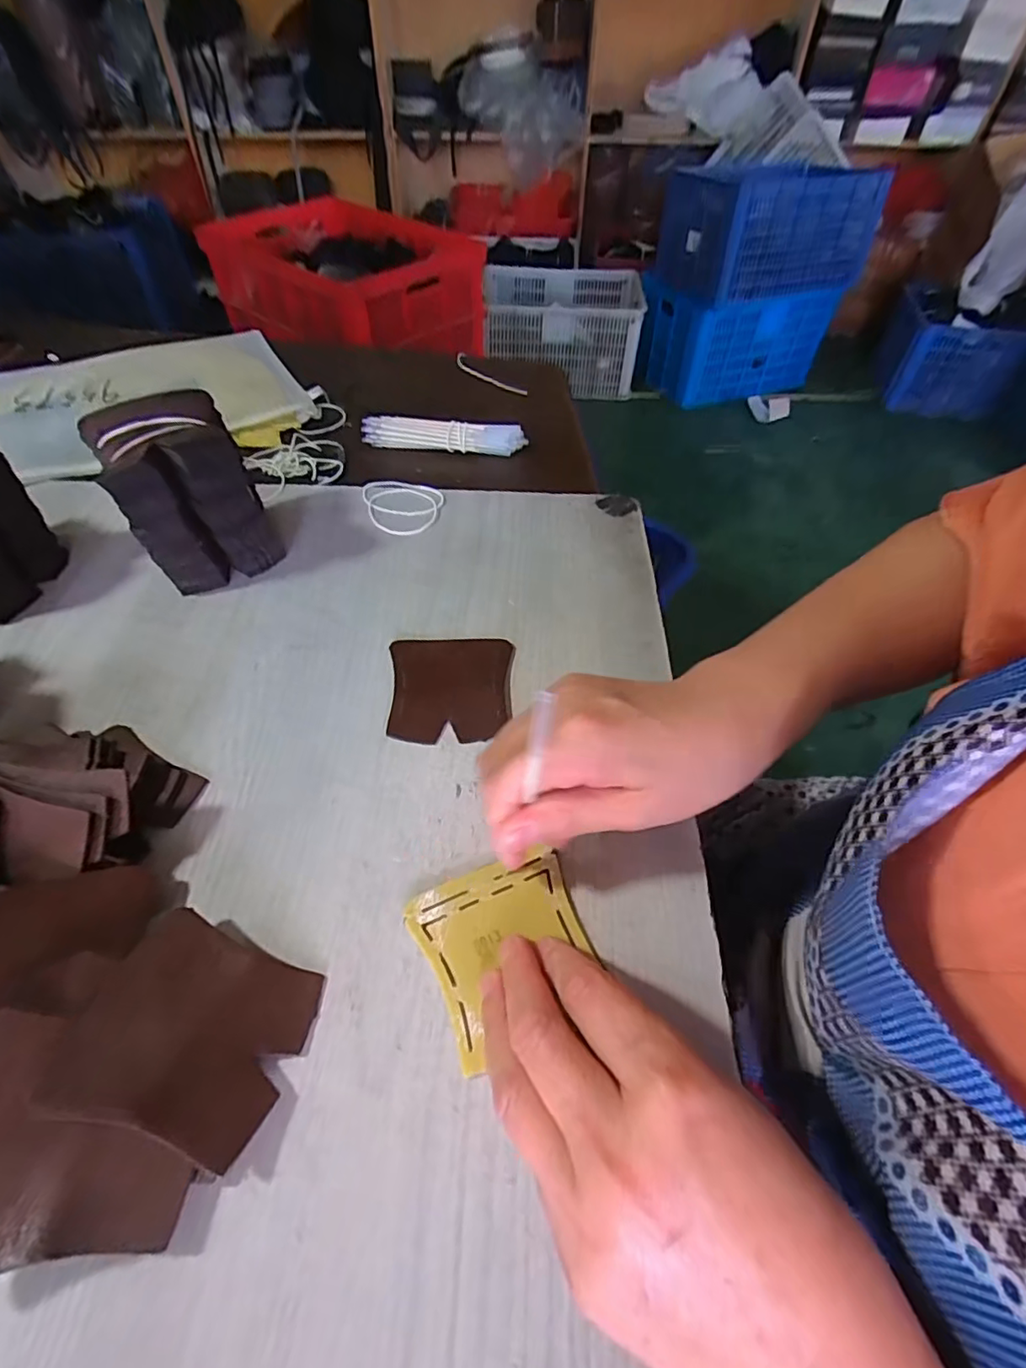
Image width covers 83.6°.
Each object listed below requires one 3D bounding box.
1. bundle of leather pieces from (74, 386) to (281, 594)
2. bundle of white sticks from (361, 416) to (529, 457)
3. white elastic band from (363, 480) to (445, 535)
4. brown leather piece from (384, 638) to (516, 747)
[{"bbox_3d":[-0.217,-0.127,0.385,0.077,0.102,0.078,-26,56,-20],"label":"bundle of leather pieces"},{"bbox_3d":[-0.063,-0.224,0.518,0.144,0.024,0.018,6,52,4],"label":"bundle of white sticks"},{"bbox_3d":[-0.094,-0.144,0.464,0.069,0.005,0.062,11,52,8],"label":"white elastic band"},{"bbox_3d":[-0.038,0.002,0.350,0.073,0.004,0.077,-1,52,0],"label":"brown leather piece"}]

